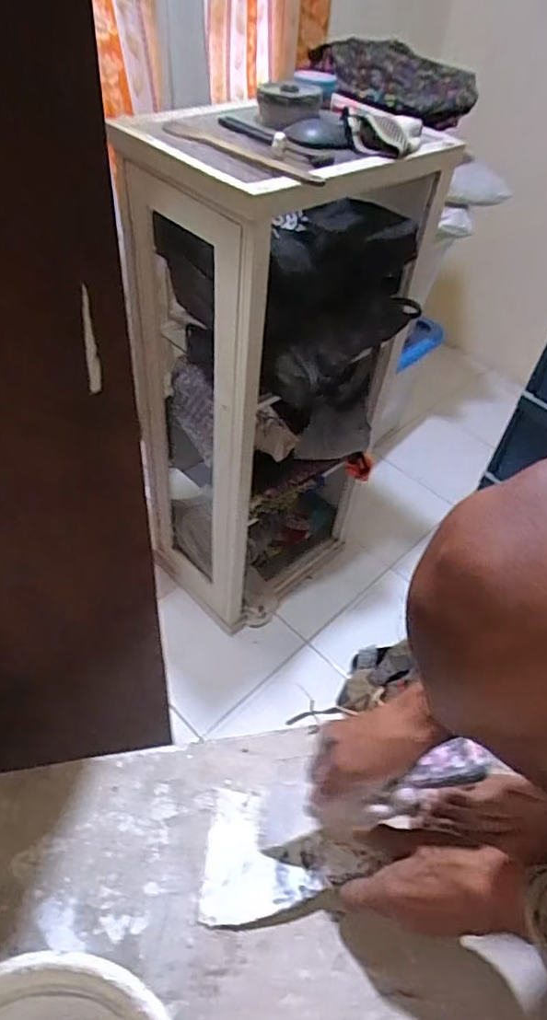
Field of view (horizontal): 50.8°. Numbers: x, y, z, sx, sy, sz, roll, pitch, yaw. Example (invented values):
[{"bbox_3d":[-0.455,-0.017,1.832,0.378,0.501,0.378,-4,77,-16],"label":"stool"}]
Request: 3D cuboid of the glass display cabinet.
[{"bbox_3d":[-0.009,-0.261,1.335,0.483,1.155,0.411,-34,59,-31],"label":"glass display cabinet"}]

